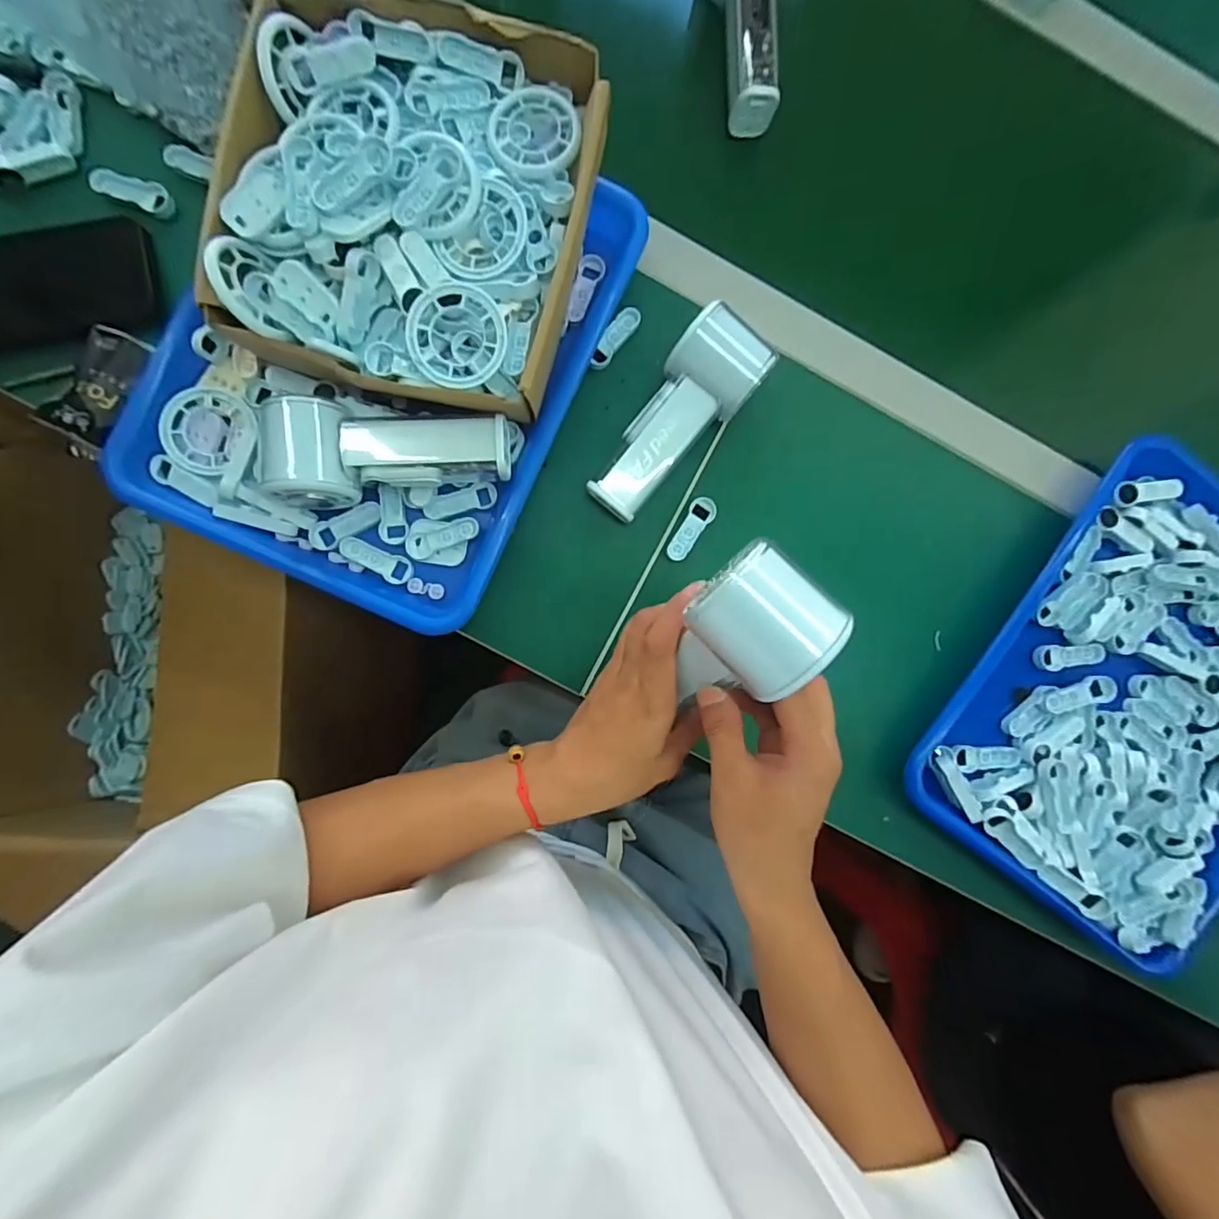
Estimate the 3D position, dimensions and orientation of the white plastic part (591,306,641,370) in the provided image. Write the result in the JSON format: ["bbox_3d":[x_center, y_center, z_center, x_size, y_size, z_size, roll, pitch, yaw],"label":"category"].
[{"bbox_3d":[0.003,-0.197,0.407,0.015,0.007,0.050,38,85,-2],"label":"white plastic part"}]

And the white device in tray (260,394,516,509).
[{"bbox_3d":[-0.140,-0.103,0.366,0.149,0.042,0.064,-3,87,-5],"label":"white device in tray"}]

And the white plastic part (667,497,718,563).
[{"bbox_3d":[0.059,-0.059,0.410,0.018,0.006,0.051,35,85,-2],"label":"white plastic part"}]

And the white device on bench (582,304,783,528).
[{"bbox_3d":[0.047,-0.129,0.389,0.062,0.046,0.150,38,97,-2],"label":"white device on bench"}]

